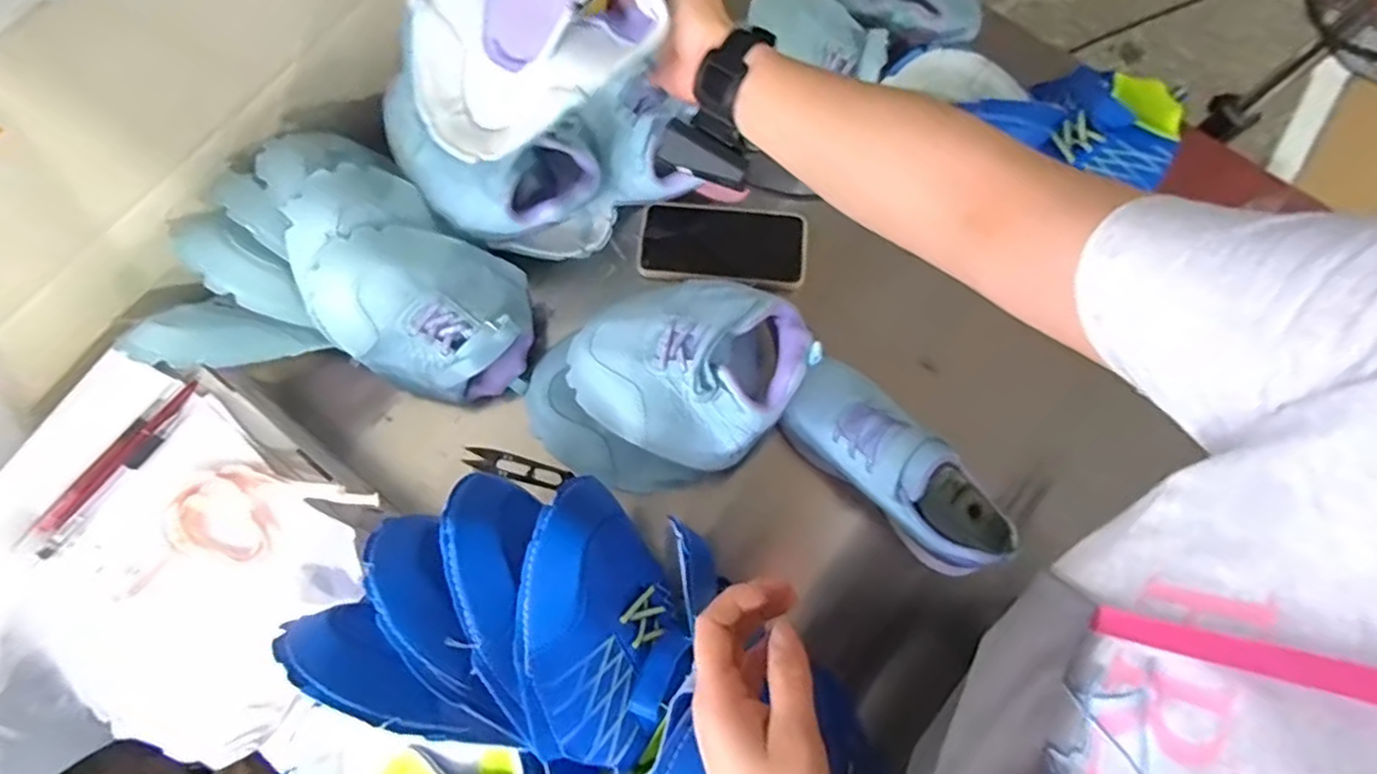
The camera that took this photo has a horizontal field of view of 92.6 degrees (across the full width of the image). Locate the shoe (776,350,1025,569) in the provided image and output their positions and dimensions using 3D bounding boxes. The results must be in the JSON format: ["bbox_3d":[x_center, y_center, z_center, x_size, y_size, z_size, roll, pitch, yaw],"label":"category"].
[{"bbox_3d":[0.166,0.056,0.538,0.213,0.081,0.083,43,80,11],"label":"shoe"}]

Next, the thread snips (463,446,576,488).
[{"bbox_3d":[-0.155,0.073,0.595,0.097,0.007,0.021,15,76,5],"label":"thread snips"}]

